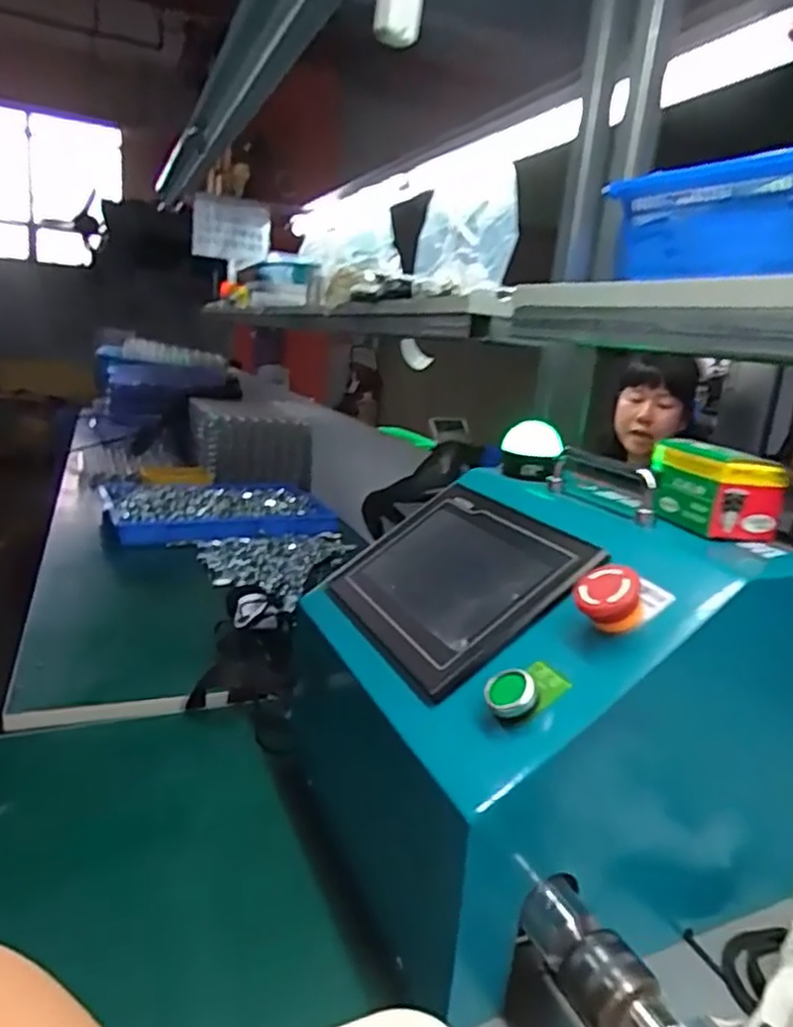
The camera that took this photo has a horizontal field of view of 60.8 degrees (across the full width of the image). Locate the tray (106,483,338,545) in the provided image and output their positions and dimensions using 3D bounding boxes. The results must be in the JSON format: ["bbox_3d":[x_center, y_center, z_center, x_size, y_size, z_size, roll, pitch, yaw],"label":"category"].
[{"bbox_3d":[-0.359,-0.003,1.383,0.429,0.063,0.283,-2,16,-26],"label":"tray"}]

